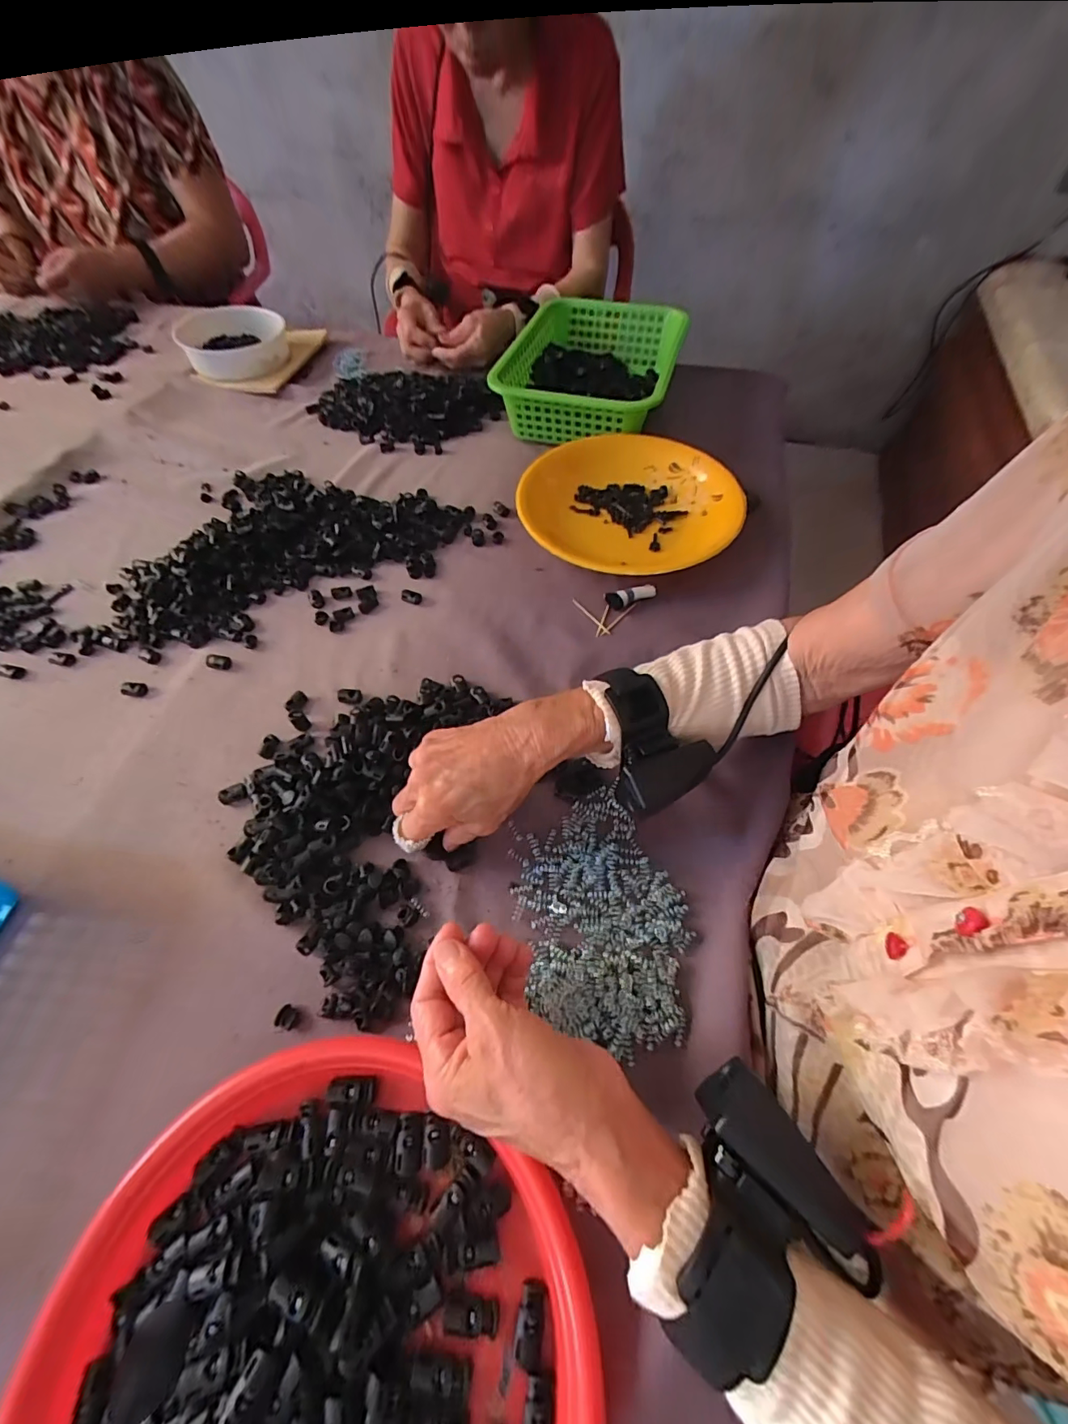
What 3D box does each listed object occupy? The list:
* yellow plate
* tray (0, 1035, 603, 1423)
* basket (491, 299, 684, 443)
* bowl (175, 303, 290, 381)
[{"bbox_3d":[0.108,-0.230,0.558,0.226,0.045,0.233,0,57,0],"label":"yellow plate"},{"bbox_3d":[-0.109,0.306,0.223,0.246,0.032,0.238,32,63,19],"label":"tray"},{"bbox_3d":[0.080,-0.473,0.687,0.204,0.076,0.298,16,59,10],"label":"basket"},{"bbox_3d":[-0.484,-0.599,0.795,0.154,0.053,0.161,0,57,0],"label":"bowl"}]

